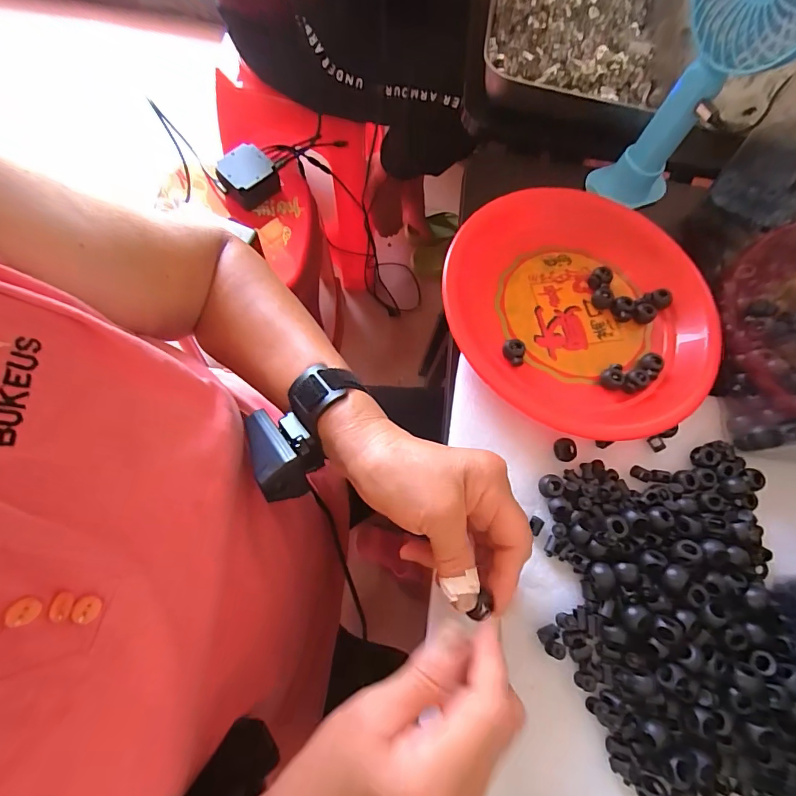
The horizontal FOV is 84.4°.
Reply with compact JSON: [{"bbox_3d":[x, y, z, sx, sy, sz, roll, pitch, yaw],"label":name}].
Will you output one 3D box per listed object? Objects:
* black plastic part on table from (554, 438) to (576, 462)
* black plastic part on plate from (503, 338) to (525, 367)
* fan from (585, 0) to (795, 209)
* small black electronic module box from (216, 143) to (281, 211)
[{"bbox_3d":[0.125,0.039,0.330,0.015,0.011,0.015,9,72,-3],"label":"black plastic part on table"},{"bbox_3d":[0.092,-0.036,0.352,0.016,0.015,0.019,13,72,-2],"label":"black plastic part on plate"},{"bbox_3d":[0.232,-0.246,0.328,0.094,0.205,0.043,39,73,8],"label":"fan"},{"bbox_3d":[-0.251,-0.368,0.734,0.076,0.054,0.082,43,74,8],"label":"small black electronic module box"}]

